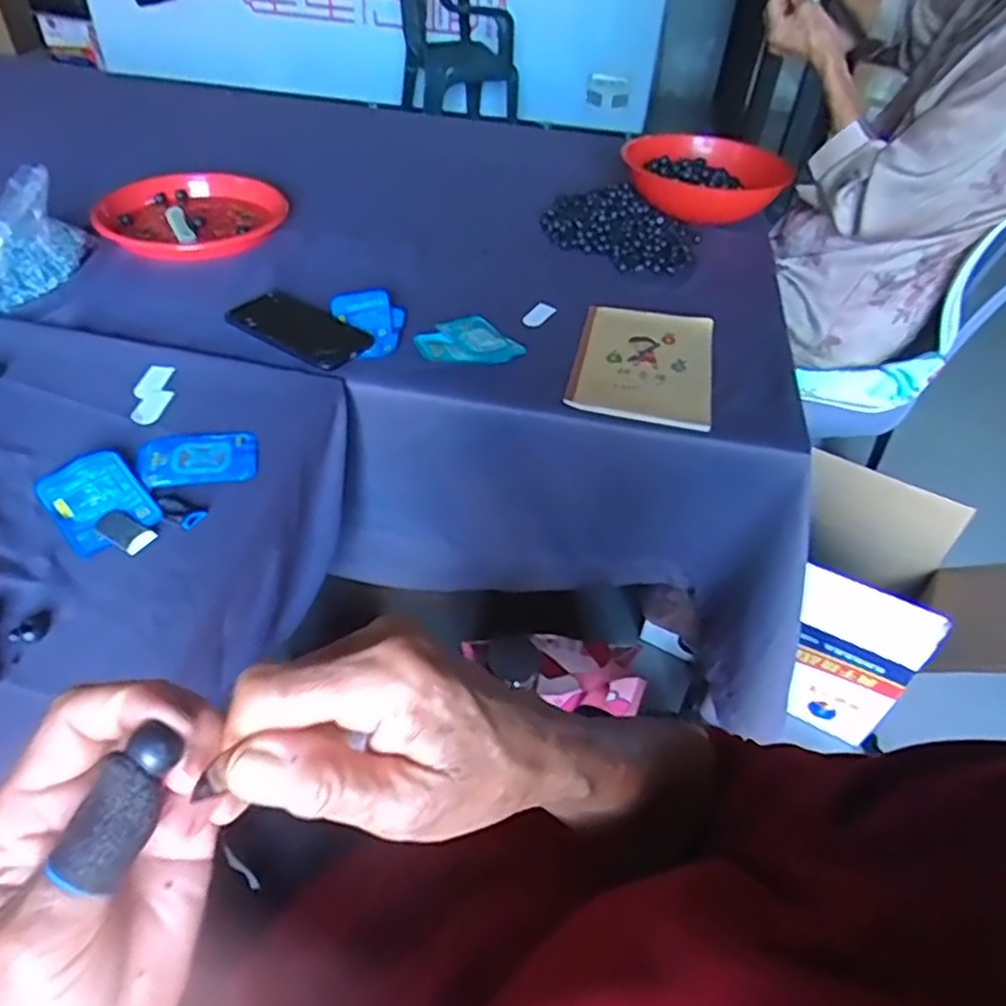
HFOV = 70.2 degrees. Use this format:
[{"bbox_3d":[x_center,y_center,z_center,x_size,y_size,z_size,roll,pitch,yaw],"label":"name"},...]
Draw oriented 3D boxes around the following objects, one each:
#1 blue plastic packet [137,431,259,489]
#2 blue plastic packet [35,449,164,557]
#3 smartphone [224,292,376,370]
[{"bbox_3d":[-0.261,-0.039,0.615,0.095,0.004,0.070,-6,45,-12],"label":"blue plastic packet"},{"bbox_3d":[-0.320,-0.003,0.565,0.066,0.014,0.100,-33,56,-33],"label":"blue plastic packet"},{"bbox_3d":[-0.217,-0.189,0.766,0.151,0.009,0.084,28,48,21],"label":"smartphone"}]

